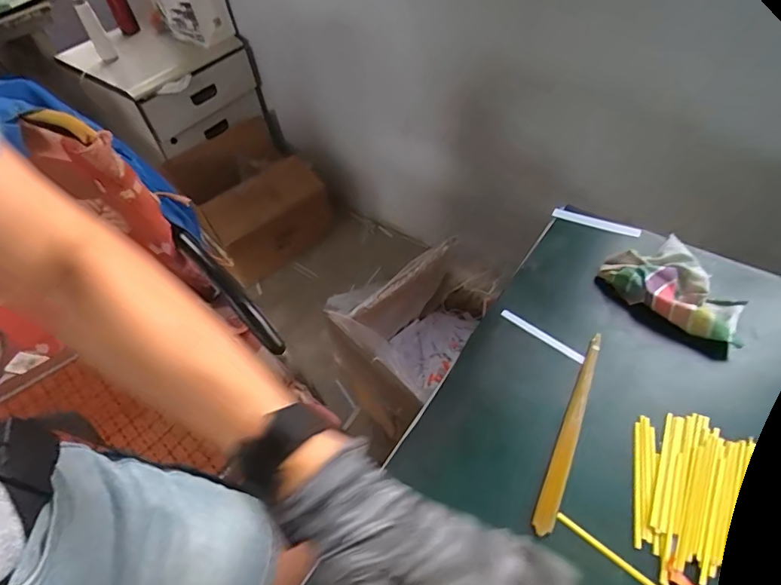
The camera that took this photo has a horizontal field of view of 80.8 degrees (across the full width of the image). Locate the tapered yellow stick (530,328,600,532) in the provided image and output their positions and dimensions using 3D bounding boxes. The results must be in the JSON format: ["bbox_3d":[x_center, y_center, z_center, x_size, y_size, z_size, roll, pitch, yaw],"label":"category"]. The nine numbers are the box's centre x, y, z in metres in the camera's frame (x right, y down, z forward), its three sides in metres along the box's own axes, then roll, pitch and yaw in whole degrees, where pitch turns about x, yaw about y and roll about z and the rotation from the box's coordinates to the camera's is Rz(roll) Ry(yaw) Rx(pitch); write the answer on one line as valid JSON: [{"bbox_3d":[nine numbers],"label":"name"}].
[{"bbox_3d":[0.176,0.126,0.442,0.018,0.005,0.212,20,54,21],"label":"tapered yellow stick"}]

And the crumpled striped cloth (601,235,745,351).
[{"bbox_3d":[0.329,-0.001,0.518,0.112,0.035,0.148,-21,50,-12],"label":"crumpled striped cloth"}]

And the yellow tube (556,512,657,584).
[{"bbox_3d":[0.185,0.217,0.369,0.109,0.004,0.006,31,59,29],"label":"yellow tube"}]

